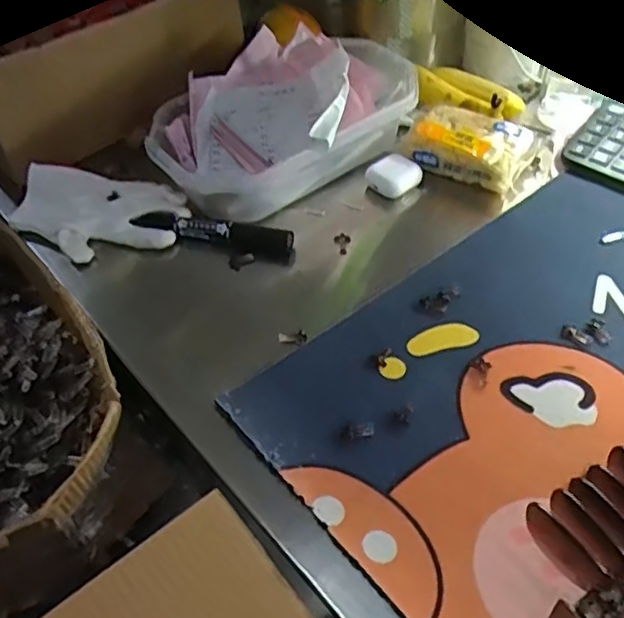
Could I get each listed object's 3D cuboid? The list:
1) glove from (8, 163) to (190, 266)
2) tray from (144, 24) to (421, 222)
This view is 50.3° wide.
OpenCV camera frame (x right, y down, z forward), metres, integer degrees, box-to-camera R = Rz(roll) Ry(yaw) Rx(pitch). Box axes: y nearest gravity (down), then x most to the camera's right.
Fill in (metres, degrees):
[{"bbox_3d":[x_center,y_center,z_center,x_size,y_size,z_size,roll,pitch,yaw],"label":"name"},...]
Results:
[{"bbox_3d":[-0.208,-0.094,0.637,0.182,0.022,0.113,6,49,11],"label":"glove"},{"bbox_3d":[-0.026,-0.198,0.657,0.191,0.078,0.270,28,56,27],"label":"tray"}]

